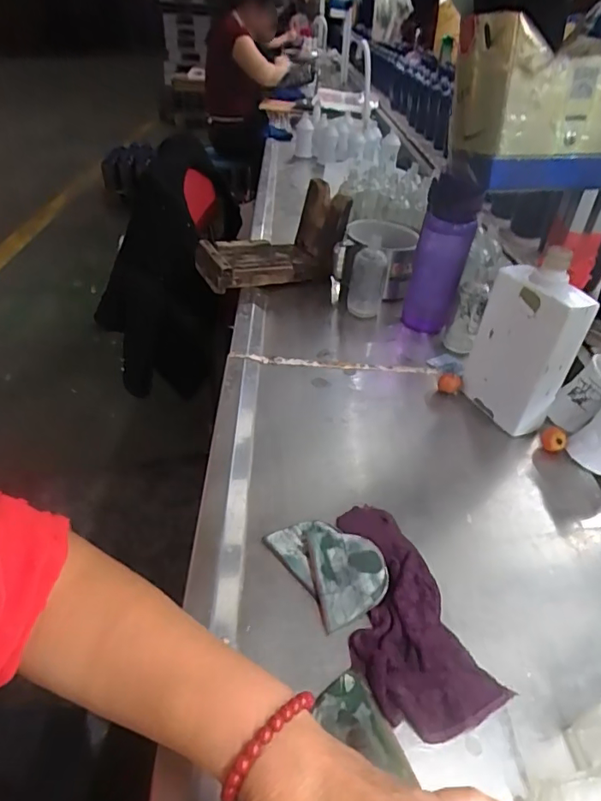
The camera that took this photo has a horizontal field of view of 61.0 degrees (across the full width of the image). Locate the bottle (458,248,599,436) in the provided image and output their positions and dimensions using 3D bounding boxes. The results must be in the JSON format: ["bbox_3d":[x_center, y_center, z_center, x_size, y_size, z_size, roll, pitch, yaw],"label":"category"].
[{"bbox_3d":[0.257,-0.061,0.589,0.055,0.191,0.104,-12,41,-19],"label":"bottle"}]

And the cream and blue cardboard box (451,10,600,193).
[{"bbox_3d":[0.230,-0.283,0.487,0.154,0.133,0.111,-2,39,-7],"label":"cream and blue cardboard box"}]

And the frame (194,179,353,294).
[{"bbox_3d":[-0.055,-0.277,0.877,0.242,0.131,0.136,-12,41,-19],"label":"frame"}]

